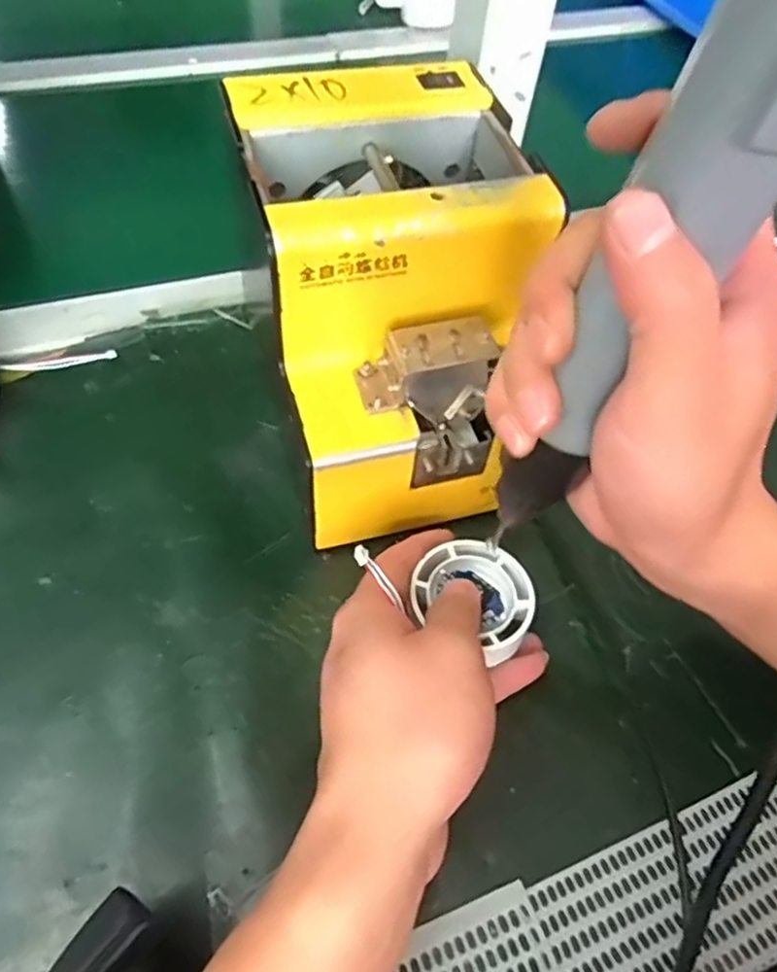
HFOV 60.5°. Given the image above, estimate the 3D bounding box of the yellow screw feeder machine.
[{"bbox_3d":[0.003,-0.084,0.328,0.119,0.151,0.174,-12,57,-13],"label":"yellow screw feeder machine"}]

